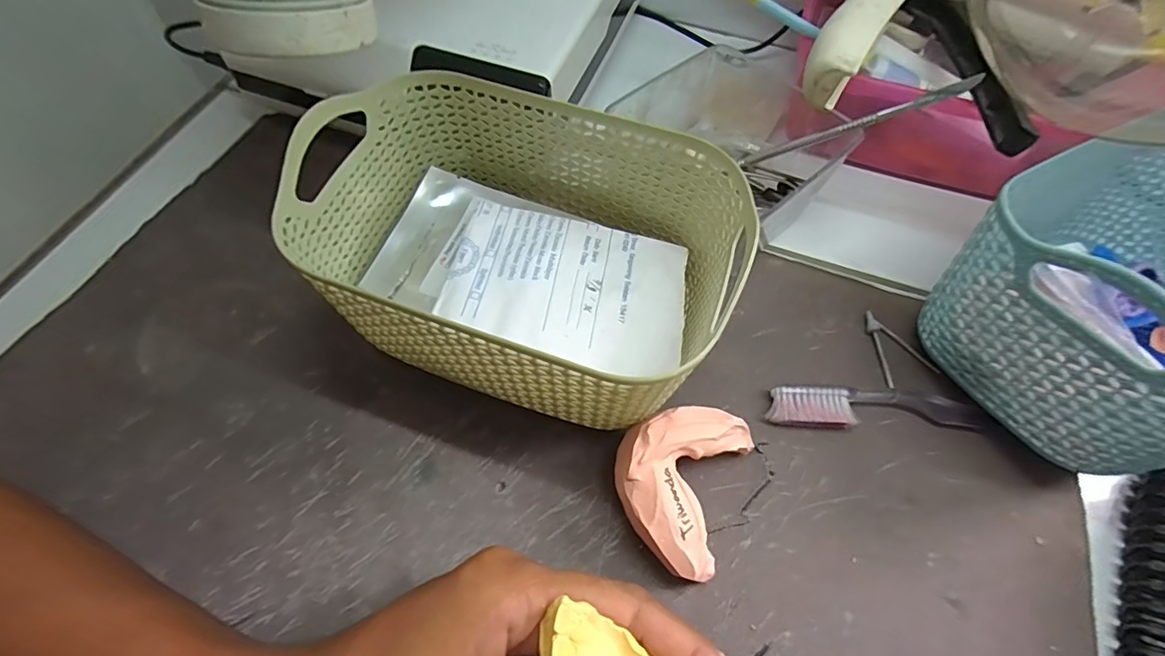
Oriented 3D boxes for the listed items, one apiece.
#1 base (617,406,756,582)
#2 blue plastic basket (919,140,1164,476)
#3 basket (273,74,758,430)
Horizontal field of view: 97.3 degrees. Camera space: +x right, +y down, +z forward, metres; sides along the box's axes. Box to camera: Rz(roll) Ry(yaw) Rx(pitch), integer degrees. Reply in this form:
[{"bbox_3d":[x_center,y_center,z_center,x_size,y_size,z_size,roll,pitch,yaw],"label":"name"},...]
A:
[{"bbox_3d":[0.039,0.062,0.212,0.050,0.033,0.066,22,63,9],"label":"base"},{"bbox_3d":[0.250,-0.020,0.228,0.170,0.095,0.111,-24,66,-14],"label":"blue plastic basket"},{"bbox_3d":[-0.021,-0.028,0.230,0.176,0.081,0.119,17,63,7],"label":"basket"}]

